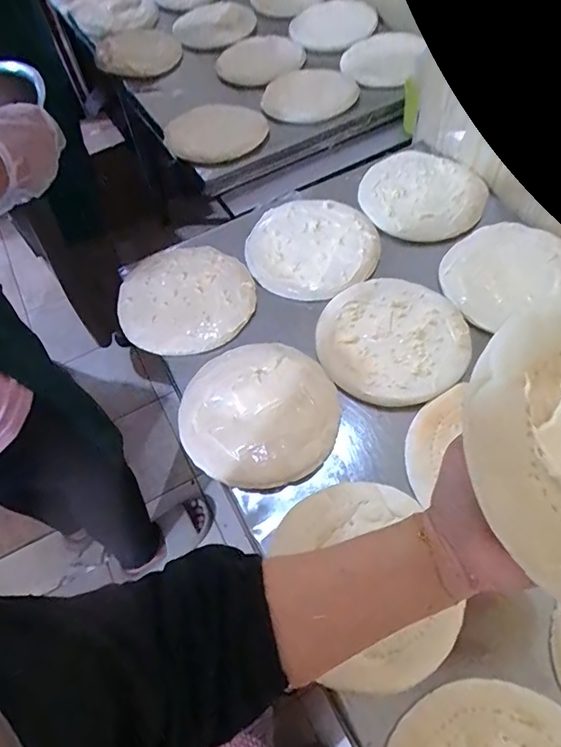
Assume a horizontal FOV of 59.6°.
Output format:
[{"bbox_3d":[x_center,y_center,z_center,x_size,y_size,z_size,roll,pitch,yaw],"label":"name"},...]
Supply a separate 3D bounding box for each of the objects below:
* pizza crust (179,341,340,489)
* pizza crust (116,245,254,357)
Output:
[{"bbox_3d":[-0.024,0.044,0.622,0.187,0.022,0.196,-2,59,3],"label":"pizza crust"},{"bbox_3d":[-0.142,-0.117,0.728,0.191,0.026,0.197,-24,61,-10],"label":"pizza crust"}]

